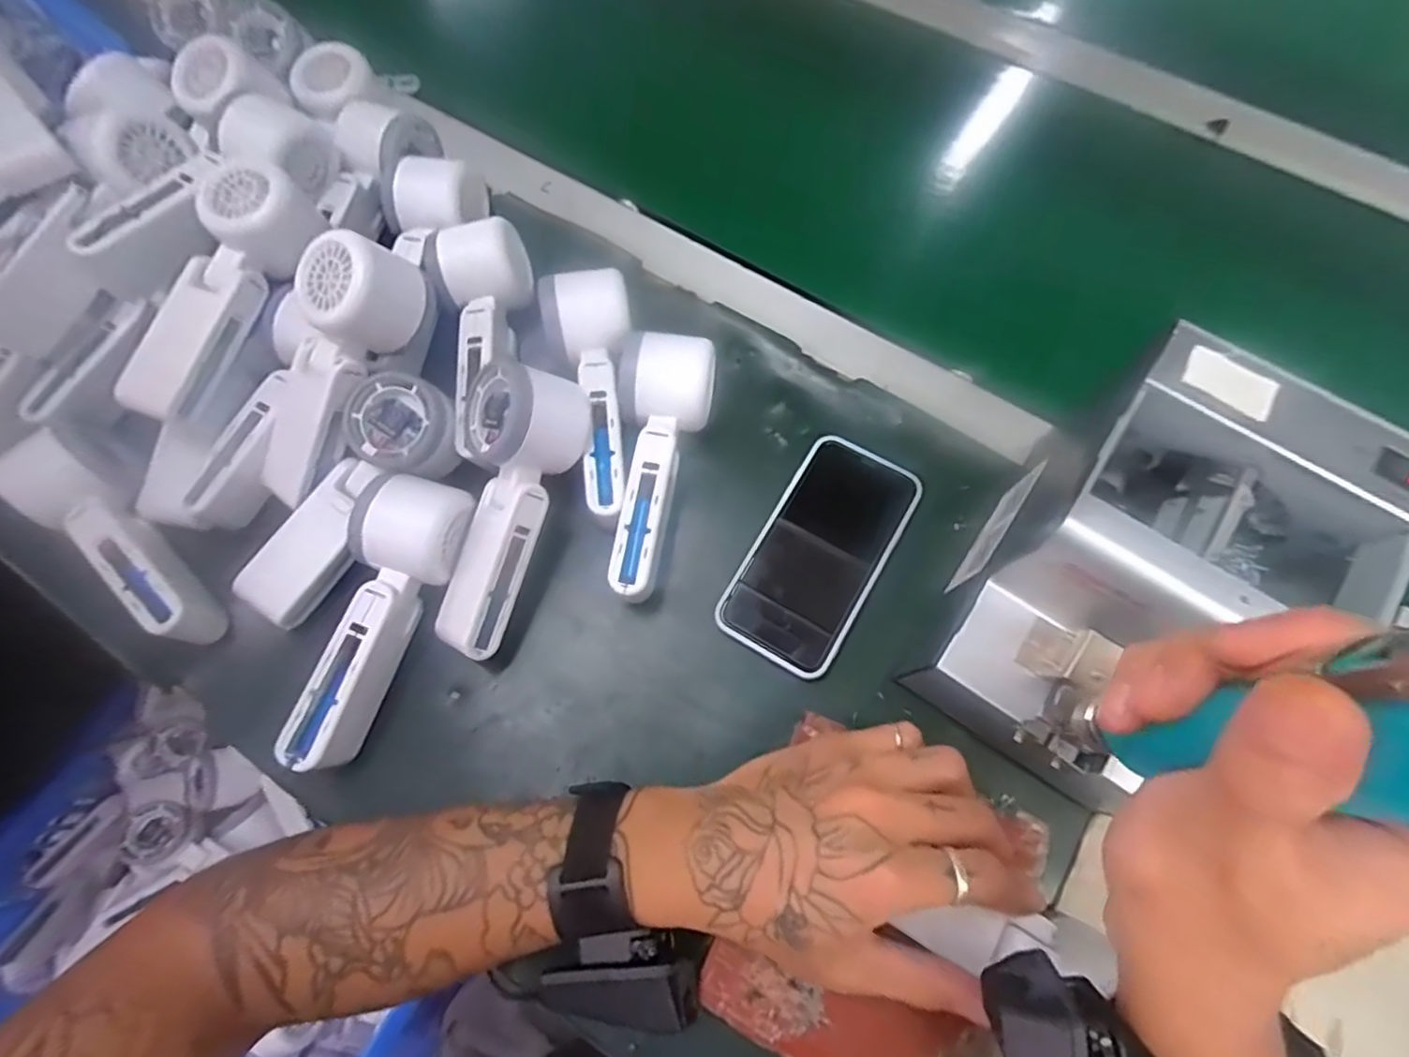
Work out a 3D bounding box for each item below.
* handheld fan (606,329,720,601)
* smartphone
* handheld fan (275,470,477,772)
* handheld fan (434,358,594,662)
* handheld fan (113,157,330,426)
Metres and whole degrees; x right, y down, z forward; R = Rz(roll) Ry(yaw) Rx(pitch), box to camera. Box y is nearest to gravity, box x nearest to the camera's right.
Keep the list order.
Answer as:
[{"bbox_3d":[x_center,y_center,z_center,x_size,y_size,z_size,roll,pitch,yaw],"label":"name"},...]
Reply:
[{"bbox_3d":[-0.032,-0.036,0.403,0.053,0.057,0.163,10,84,5],"label":"handheld fan"},{"bbox_3d":[0.072,0.014,0.403,0.075,0.012,0.146,29,74,11],"label":"smartphone"},{"bbox_3d":[-0.183,0.053,0.374,0.052,0.061,0.163,14,72,6],"label":"handheld fan"},{"bbox_3d":[-0.118,-0.011,0.376,0.062,0.052,0.162,14,87,6],"label":"handheld fan"},{"bbox_3d":[-0.299,-0.144,0.402,0.063,0.042,0.166,27,87,10],"label":"handheld fan"}]

